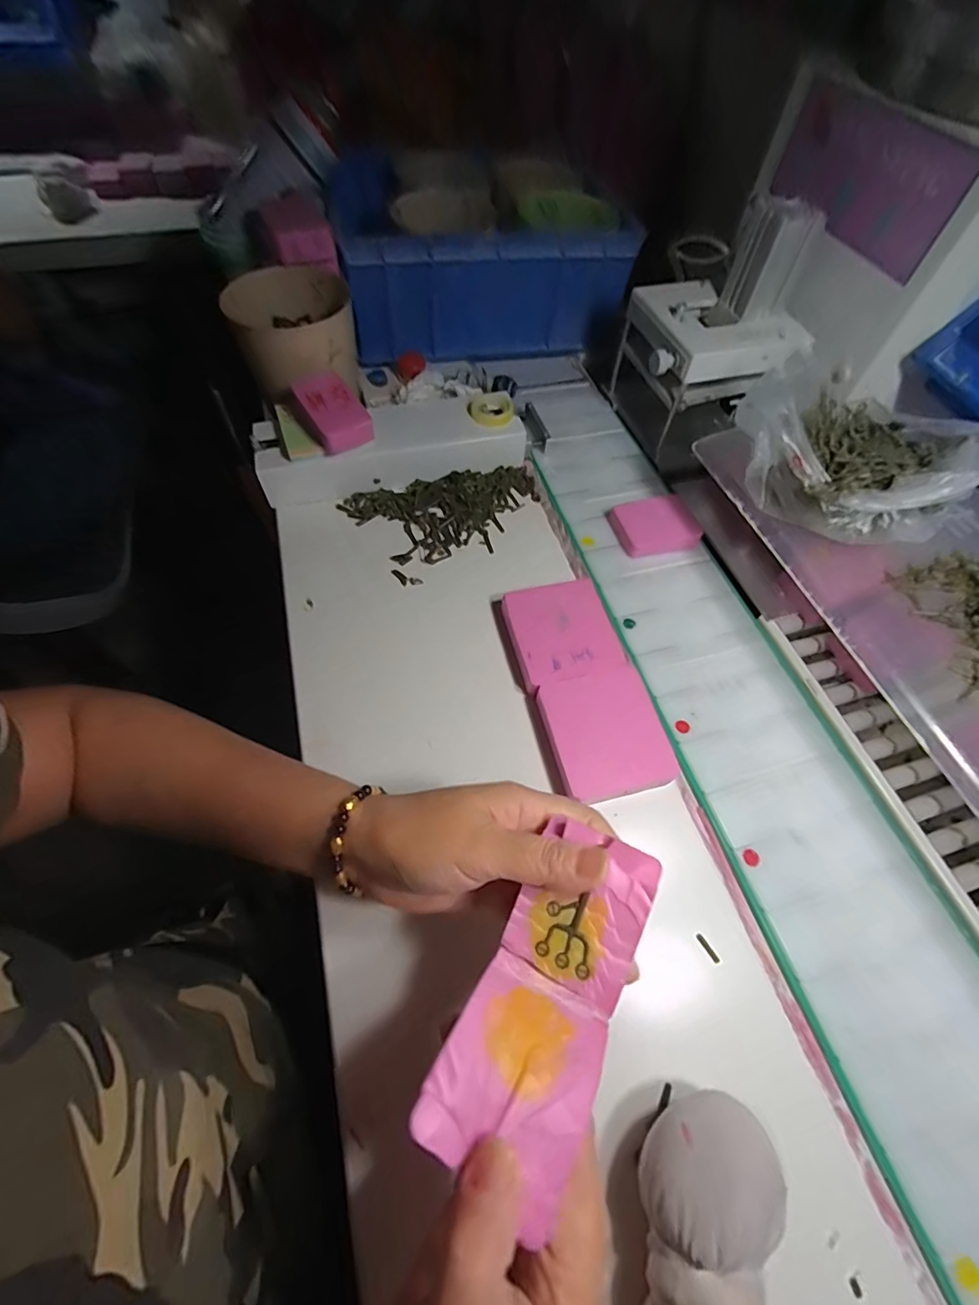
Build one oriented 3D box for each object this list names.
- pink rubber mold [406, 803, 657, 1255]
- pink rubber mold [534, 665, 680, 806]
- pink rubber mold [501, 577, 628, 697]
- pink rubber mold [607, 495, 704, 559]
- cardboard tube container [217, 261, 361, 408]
[{"bbox_3d":[0.026,0.137,0.201,0.056,0.033,0.125,32,51,17],"label":"pink rubber mold"},{"bbox_3d":[0.085,0.059,0.360,0.083,0.016,0.088,-15,62,-8],"label":"pink rubber mold"},{"bbox_3d":[0.058,-0.015,0.398,0.082,0.020,0.085,-13,62,-7],"label":"pink rubber mold"},{"bbox_3d":[0.154,-0.117,0.458,0.074,0.016,0.055,-9,61,-5],"label":"pink rubber mold"},{"bbox_3d":[-0.181,-0.299,0.482,0.110,0.085,0.123,-22,63,-11],"label":"cardboard tube container"}]

